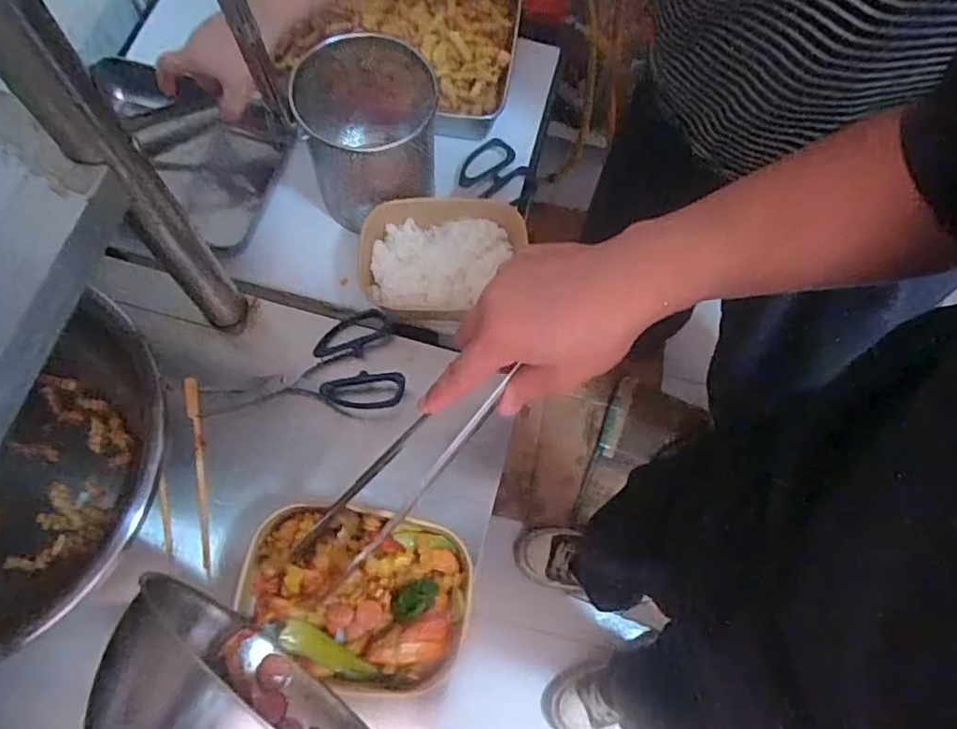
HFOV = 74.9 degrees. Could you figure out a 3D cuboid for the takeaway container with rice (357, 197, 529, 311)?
[{"bbox_3d":[-0.034,-0.111,0.644,0.174,0.039,0.114,-9,70,-5],"label":"takeaway container with rice"}]

